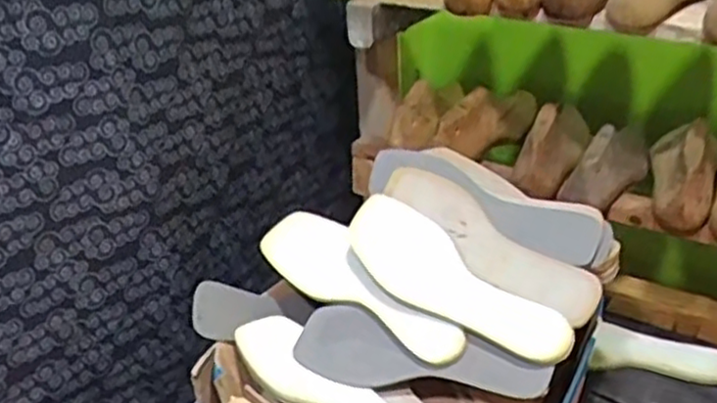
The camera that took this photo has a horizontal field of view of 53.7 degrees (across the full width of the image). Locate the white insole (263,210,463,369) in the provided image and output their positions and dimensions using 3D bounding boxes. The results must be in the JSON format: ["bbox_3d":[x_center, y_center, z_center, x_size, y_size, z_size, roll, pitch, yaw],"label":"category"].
[{"bbox_3d":[0.005,0.079,0.712,0.238,0.078,0.015,23,2,27],"label":"white insole"}]

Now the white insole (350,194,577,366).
[{"bbox_3d":[0.088,0.078,0.675,0.240,0.020,0.078,35,84,32],"label":"white insole"}]

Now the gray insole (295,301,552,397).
[{"bbox_3d":[0.054,0.151,0.673,0.246,0.013,0.075,10,67,29],"label":"gray insole"}]

